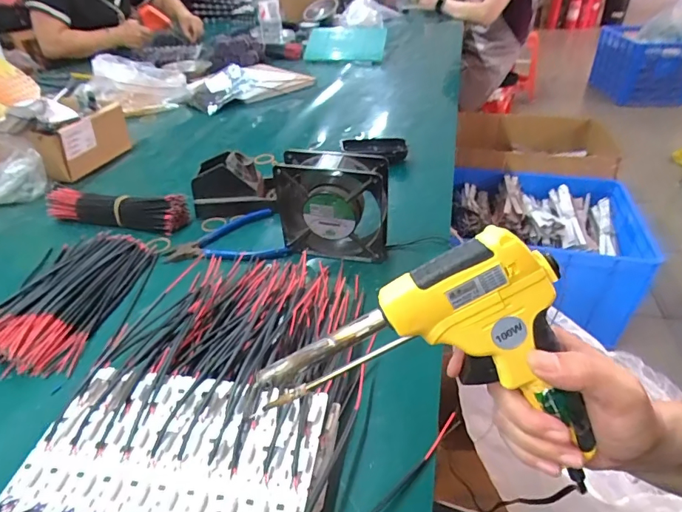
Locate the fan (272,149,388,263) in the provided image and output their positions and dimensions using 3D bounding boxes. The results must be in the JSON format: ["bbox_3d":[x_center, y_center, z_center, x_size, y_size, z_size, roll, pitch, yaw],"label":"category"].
[{"bbox_3d":[-0.011,-0.050,0.498,0.123,0.125,0.043,5,36,9],"label":"fan"}]

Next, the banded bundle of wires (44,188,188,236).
[{"bbox_3d":[-0.309,-0.067,0.598,0.199,0.040,0.044,6,37,11],"label":"banded bundle of wires"}]

